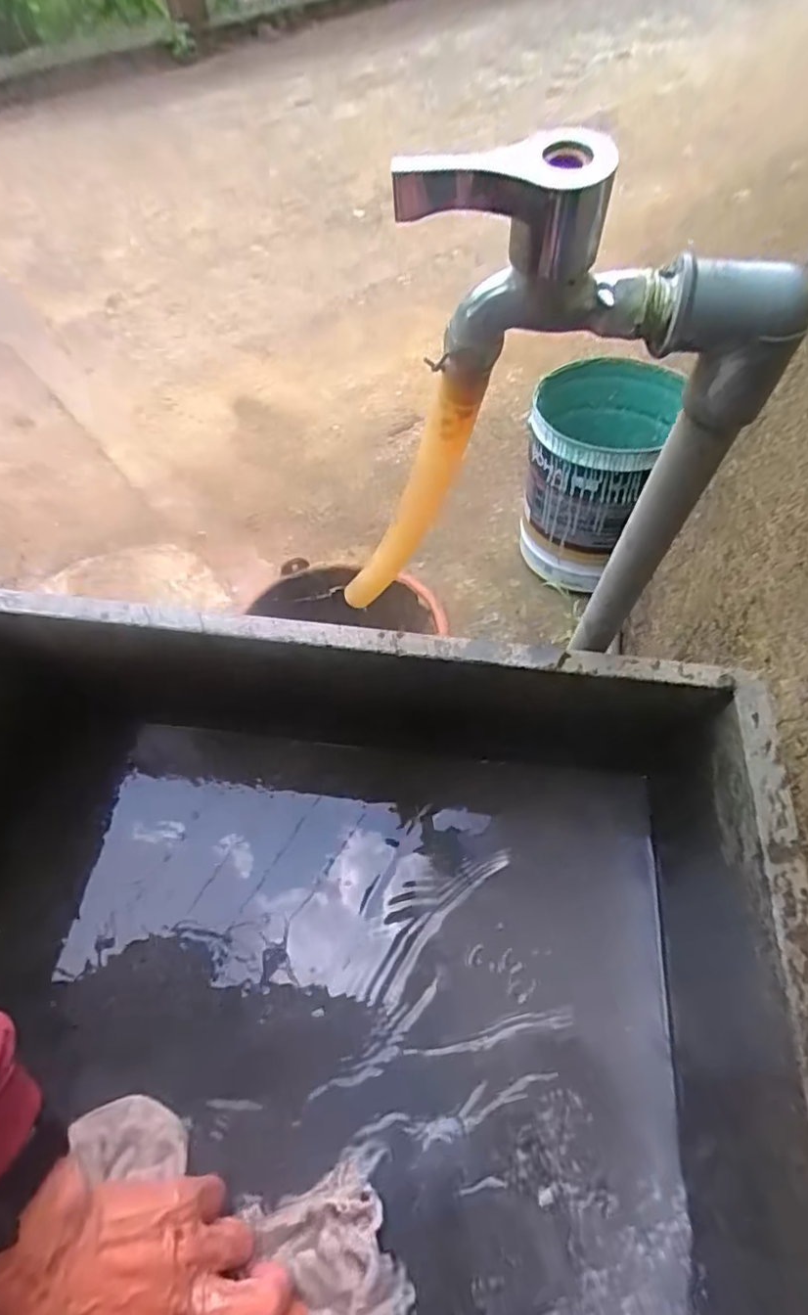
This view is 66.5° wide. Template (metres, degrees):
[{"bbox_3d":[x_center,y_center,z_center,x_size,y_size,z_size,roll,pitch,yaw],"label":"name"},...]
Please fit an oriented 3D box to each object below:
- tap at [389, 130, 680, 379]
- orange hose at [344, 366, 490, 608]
[{"bbox_3d":[0.044,-0.127,0.205,0.090,0.070,0.023,1,58,3],"label":"tap"},{"bbox_3d":[0.000,-0.076,0.351,0.023,0.238,0.018,43,67,2],"label":"orange hose"}]

